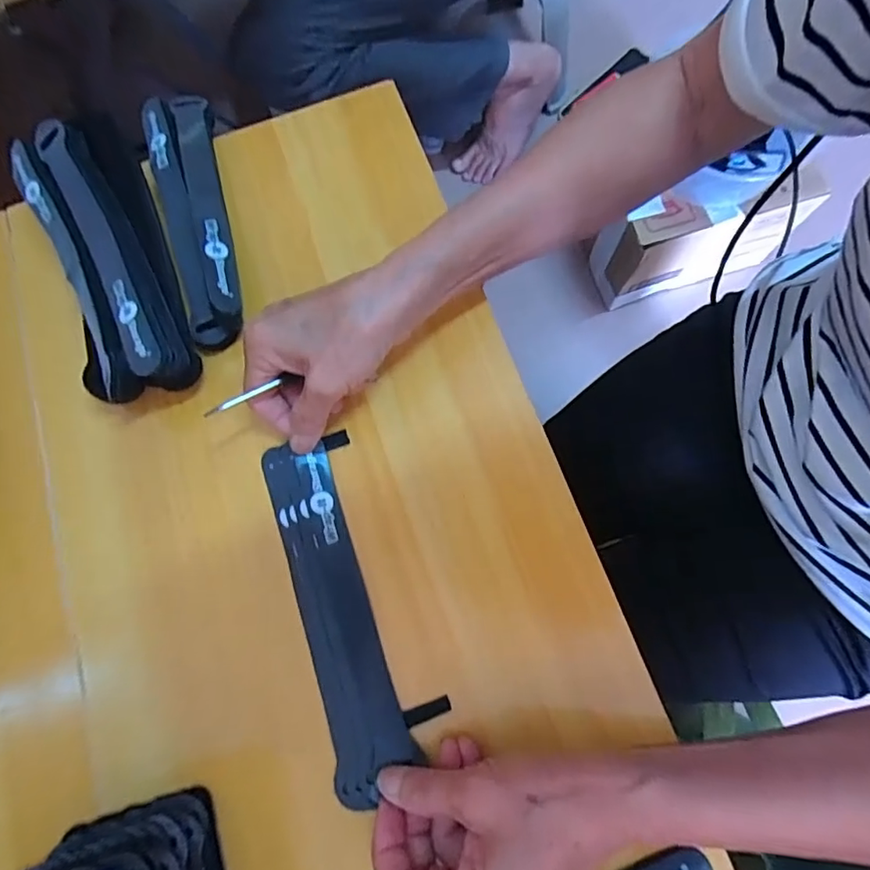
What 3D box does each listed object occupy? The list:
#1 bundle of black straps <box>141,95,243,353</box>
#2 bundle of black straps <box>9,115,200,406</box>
[{"bbox_3d":[-0.159,-0.149,0.354,0.043,0.035,0.195,-18,75,-3],"label":"bundle of black straps"},{"bbox_3d":[-0.207,-0.114,0.341,0.072,0.048,0.209,-23,76,-4],"label":"bundle of black straps"}]

